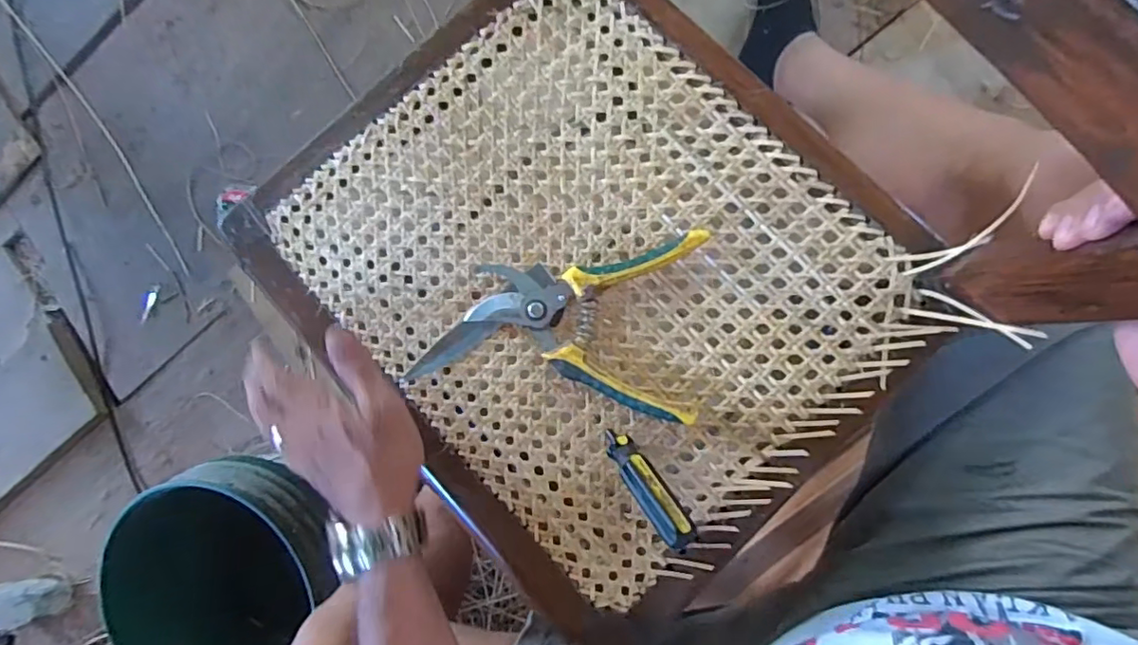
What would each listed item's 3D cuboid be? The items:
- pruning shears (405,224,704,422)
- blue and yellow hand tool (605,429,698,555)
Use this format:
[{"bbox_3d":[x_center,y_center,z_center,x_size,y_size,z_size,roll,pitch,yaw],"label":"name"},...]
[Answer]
[{"bbox_3d":[-0.012,0.006,0.425,0.216,0.021,0.128,-2,88,10],"label":"pruning shears"},{"bbox_3d":[0.052,0.111,0.388,0.021,0.014,0.100,-43,46,7],"label":"blue and yellow hand tool"}]

